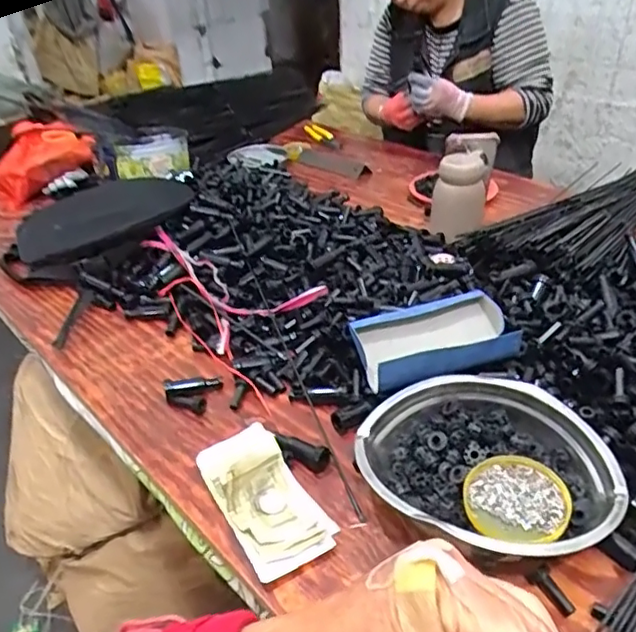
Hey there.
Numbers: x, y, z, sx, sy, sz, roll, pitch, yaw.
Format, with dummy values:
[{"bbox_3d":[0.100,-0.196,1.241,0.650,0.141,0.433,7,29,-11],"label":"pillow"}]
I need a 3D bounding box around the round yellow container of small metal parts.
[{"bbox_3d":[0.168,0.157,0.497,0.083,0.020,0.085,-2,36,2],"label":"round yellow container of small metal parts"}]

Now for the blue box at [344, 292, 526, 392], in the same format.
[{"bbox_3d":[0.130,0.021,0.636,0.173,0.039,0.113,-11,37,-11],"label":"blue box"}]

